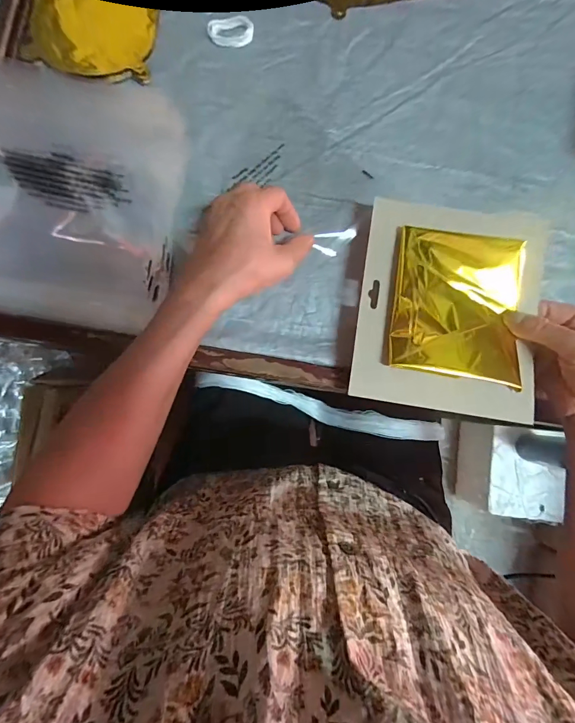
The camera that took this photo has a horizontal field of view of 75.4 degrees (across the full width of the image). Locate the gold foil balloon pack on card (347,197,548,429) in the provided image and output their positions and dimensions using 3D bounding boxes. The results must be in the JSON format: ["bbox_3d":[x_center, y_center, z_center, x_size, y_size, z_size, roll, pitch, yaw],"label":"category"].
[{"bbox_3d":[0.150,-0.053,0.340,0.160,0.018,0.195,9,83,1],"label":"gold foil balloon pack on card"}]

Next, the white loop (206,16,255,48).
[{"bbox_3d":[-0.060,-0.356,0.401,0.047,0.007,0.033,-15,83,-2],"label":"white loop"}]

